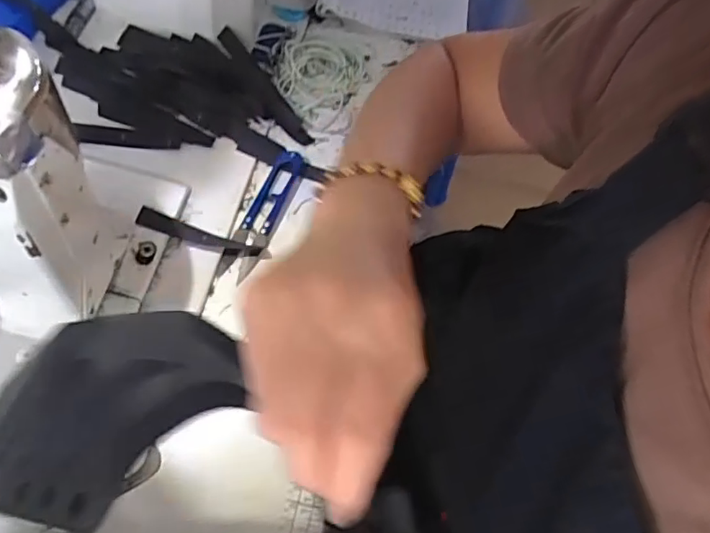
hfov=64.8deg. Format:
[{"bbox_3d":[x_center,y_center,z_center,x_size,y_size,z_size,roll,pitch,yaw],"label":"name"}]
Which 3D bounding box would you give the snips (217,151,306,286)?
[{"bbox_3d":[-0.071,-0.044,0.437,0.030,0.011,0.119,19,63,7],"label":"snips"}]

